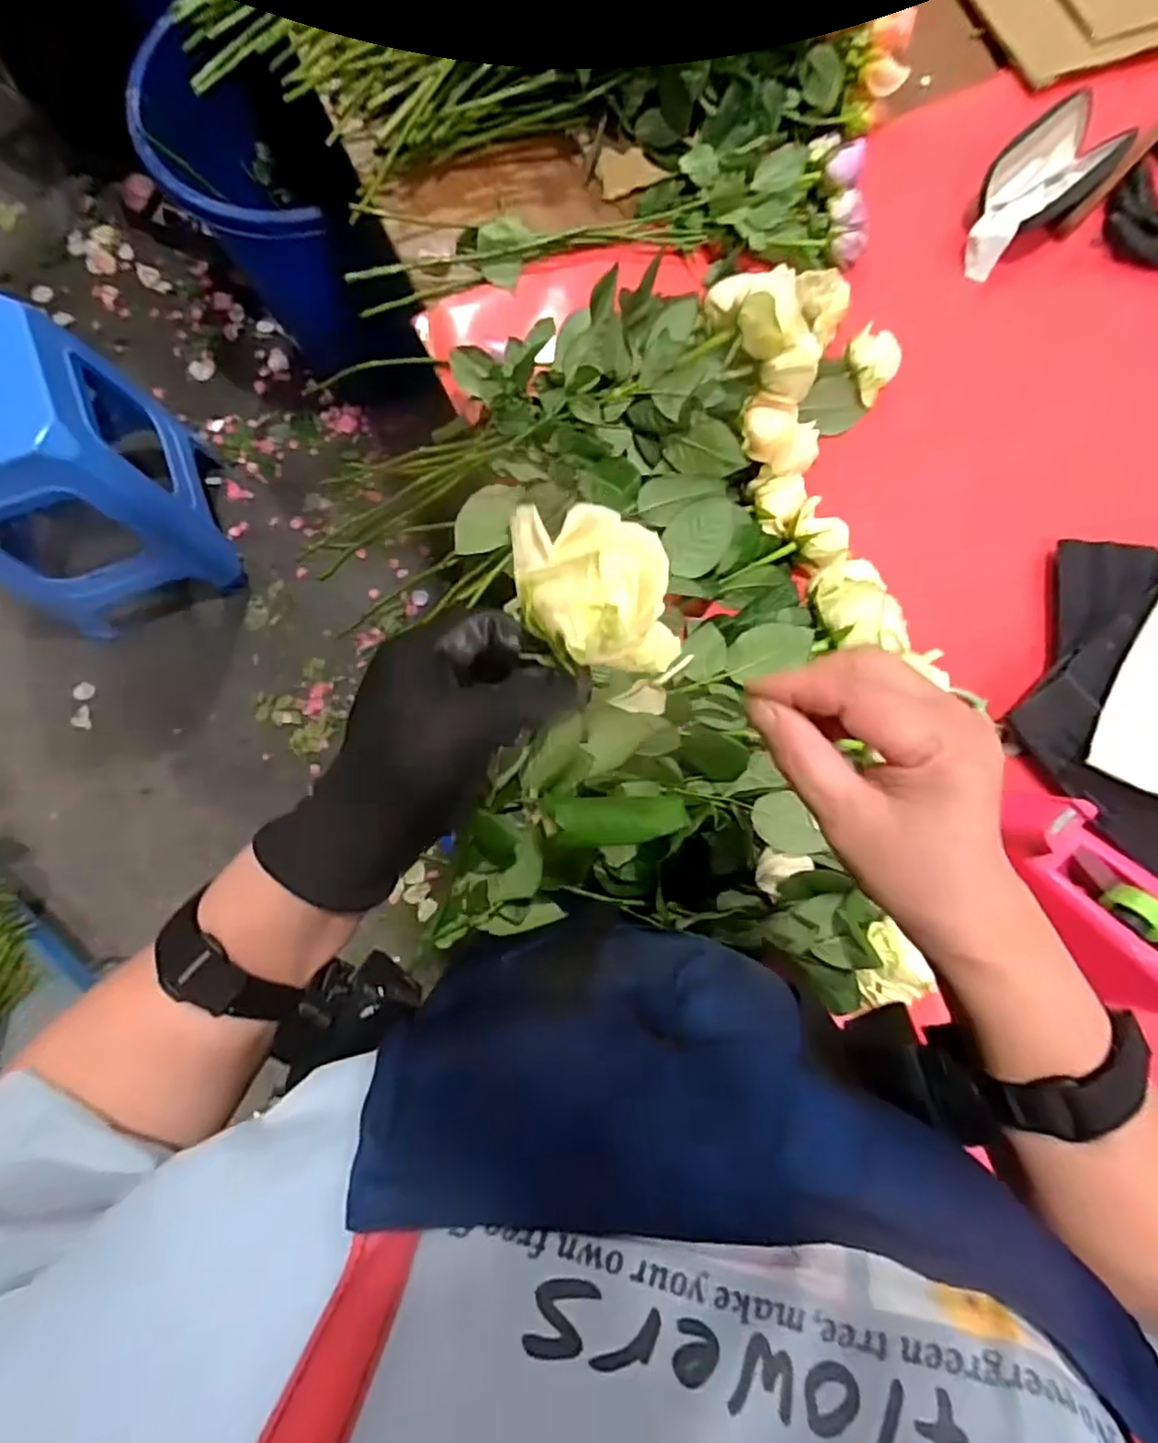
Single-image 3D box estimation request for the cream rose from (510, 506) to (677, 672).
[{"bbox_3d":[0.007,-0.057,0.267,0.062,0.040,0.070,-9,81,-2],"label":"cream rose"}]

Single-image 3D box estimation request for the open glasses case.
[{"bbox_3d":[0.469,-0.550,0.671,0.205,0.050,0.088,-42,83,-7],"label":"open glasses case"}]

